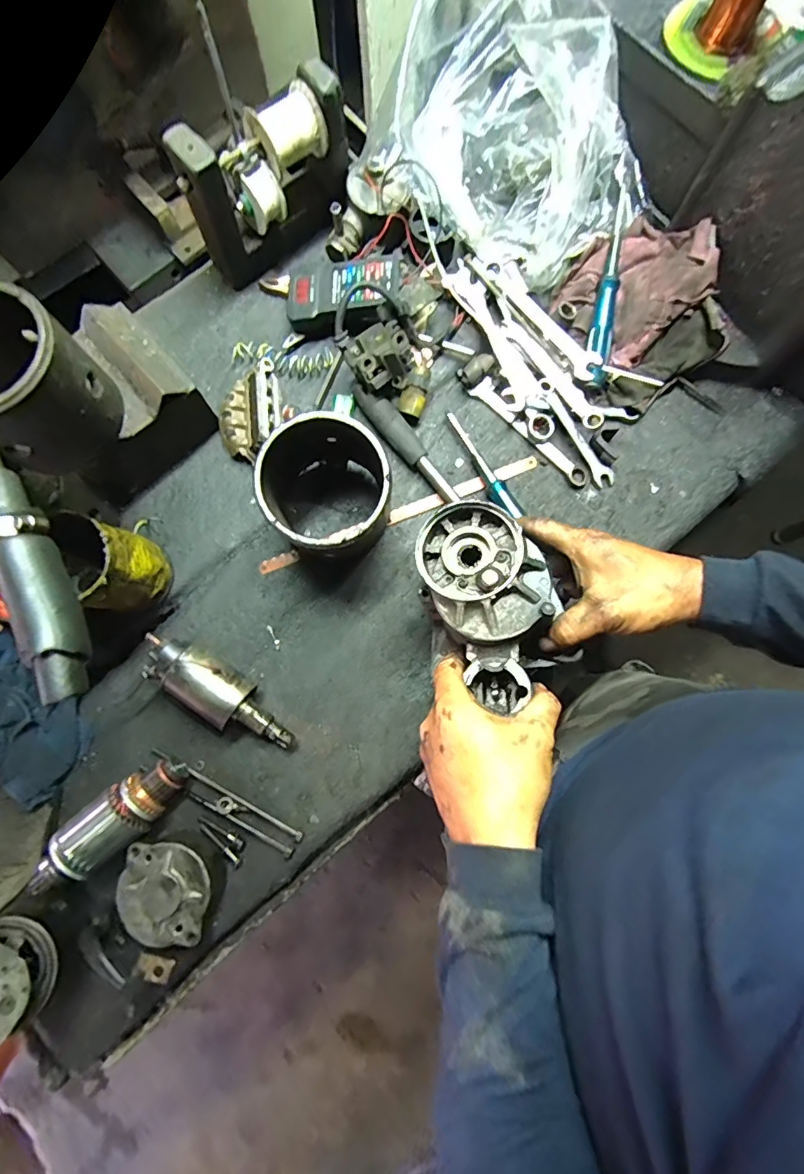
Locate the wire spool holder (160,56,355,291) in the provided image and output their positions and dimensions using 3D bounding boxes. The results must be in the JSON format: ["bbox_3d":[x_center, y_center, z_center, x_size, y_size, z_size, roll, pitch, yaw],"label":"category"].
[{"bbox_3d":[-0.131,-0.401,0.479,0.160,0.146,0.060,-41,82,-7],"label":"wire spool holder"}]

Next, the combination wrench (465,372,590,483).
[{"bbox_3d":[0.137,-0.167,0.510,0.025,0.013,0.158,-41,82,-7],"label":"combination wrench"}]

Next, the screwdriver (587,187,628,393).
[{"bbox_3d":[0.208,-0.301,0.484,0.022,0.017,0.186,8,93,2],"label":"screwdriver"}]

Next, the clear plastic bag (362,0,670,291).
[{"bbox_3d":[0.096,-0.440,0.485,0.201,0.134,0.268,-32,81,-6],"label":"clear plastic bag"}]

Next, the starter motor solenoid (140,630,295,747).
[{"bbox_3d":[-0.169,0.100,0.453,0.159,0.047,0.050,36,81,-7],"label":"starter motor solenoid"}]

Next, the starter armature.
[{"bbox_3d":[-0.260,0.213,0.429,0.146,0.051,0.047,-40,82,-7],"label":"starter armature"}]

